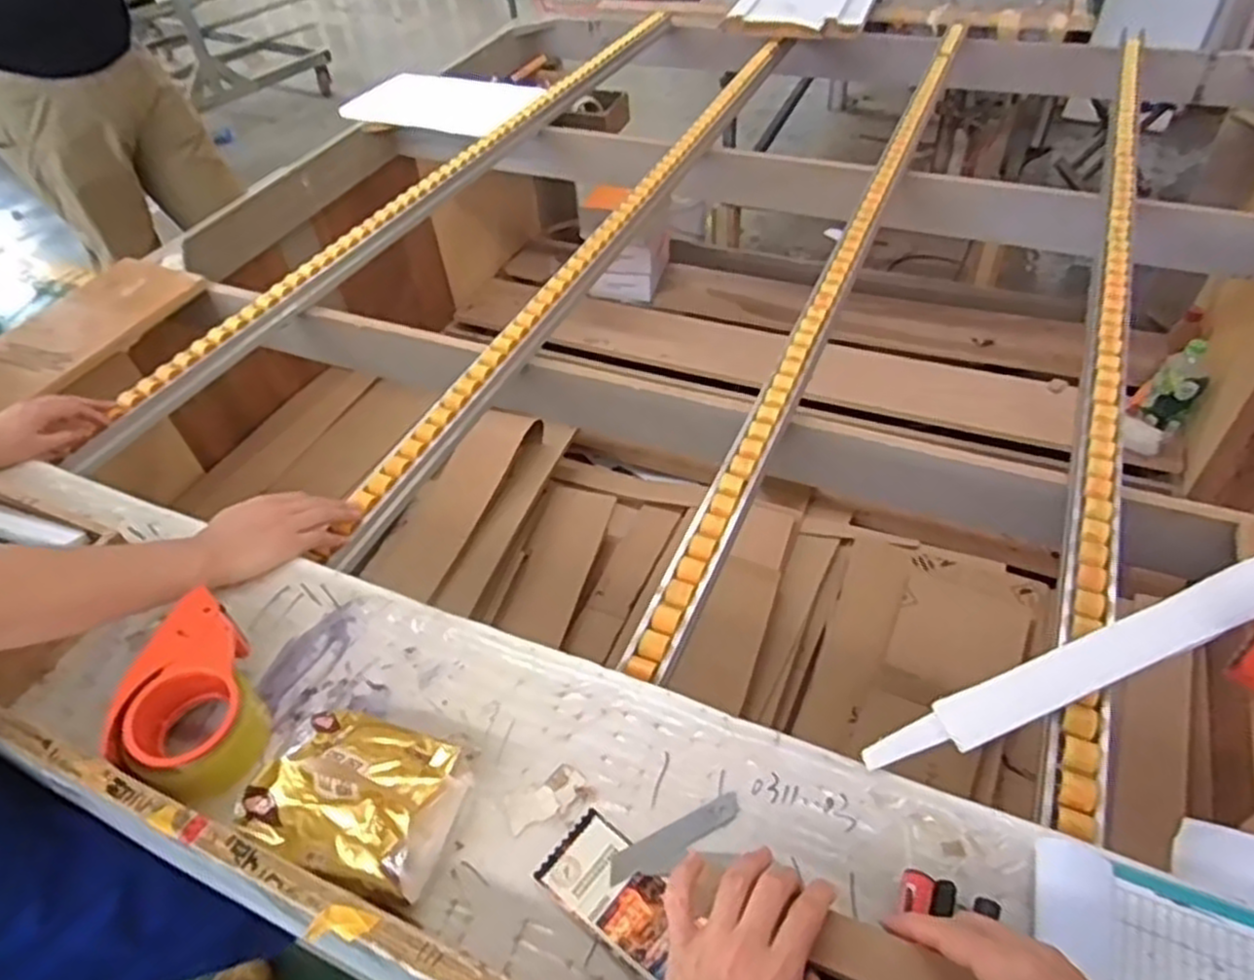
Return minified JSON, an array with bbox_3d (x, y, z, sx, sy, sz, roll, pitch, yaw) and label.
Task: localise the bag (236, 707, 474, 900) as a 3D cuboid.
[{"bbox_3d":[-0.197,0.222,0.565,0.137,0.058,0.109,13,48,17],"label":"bag"}]

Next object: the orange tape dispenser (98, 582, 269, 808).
[{"bbox_3d":[-0.358,0.169,0.628,0.102,0.065,0.151,-23,48,-17],"label":"orange tape dispenser"}]

